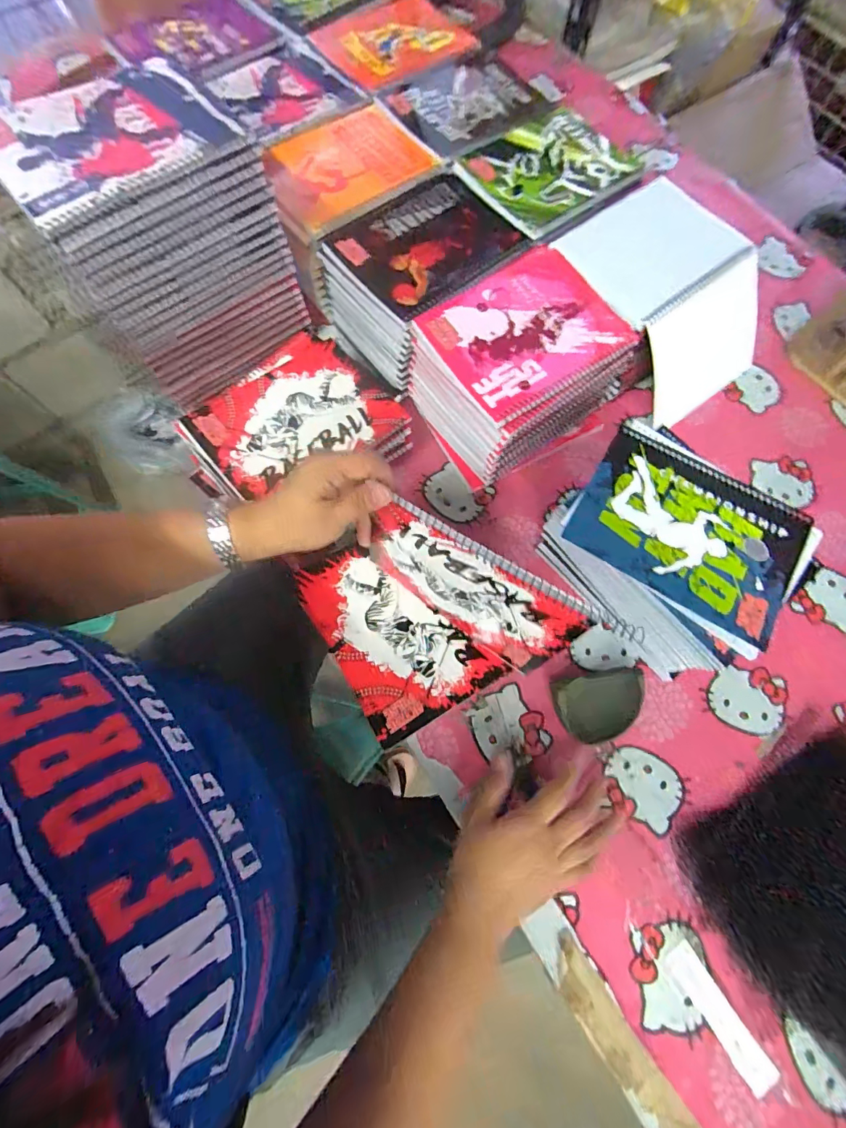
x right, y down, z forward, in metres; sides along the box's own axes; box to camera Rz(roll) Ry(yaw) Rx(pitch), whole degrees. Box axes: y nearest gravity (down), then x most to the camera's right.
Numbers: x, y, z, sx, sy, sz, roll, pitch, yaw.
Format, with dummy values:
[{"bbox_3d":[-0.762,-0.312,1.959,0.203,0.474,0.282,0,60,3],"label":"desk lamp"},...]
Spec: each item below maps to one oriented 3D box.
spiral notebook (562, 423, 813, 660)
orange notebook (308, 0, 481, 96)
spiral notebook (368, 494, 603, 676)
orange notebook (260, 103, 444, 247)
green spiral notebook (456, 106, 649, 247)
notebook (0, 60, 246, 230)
[{"bbox_3d":[0.246,-0.031,0.411,0.196,0.012,0.148,35,75,9],"label":"spiral notebook"},{"bbox_3d":[-0.036,-0.749,0.630,0.197,0.011,0.145,-36,77,-12],"label":"orange notebook"},{"bbox_3d":[0.035,0.022,0.388,0.186,0.151,0.011,34,64,9],"label":"spiral notebook"},{"bbox_3d":[-0.096,-0.487,0.545,0.197,0.016,0.152,-36,77,-12],"label":"orange notebook"},{"bbox_3d":[0.162,-0.493,0.554,0.198,0.013,0.162,-38,77,-12],"label":"green spiral notebook"},{"bbox_3d":[-0.278,-0.379,0.390,0.191,0.010,0.140,-36,77,-12],"label":"notebook"}]

